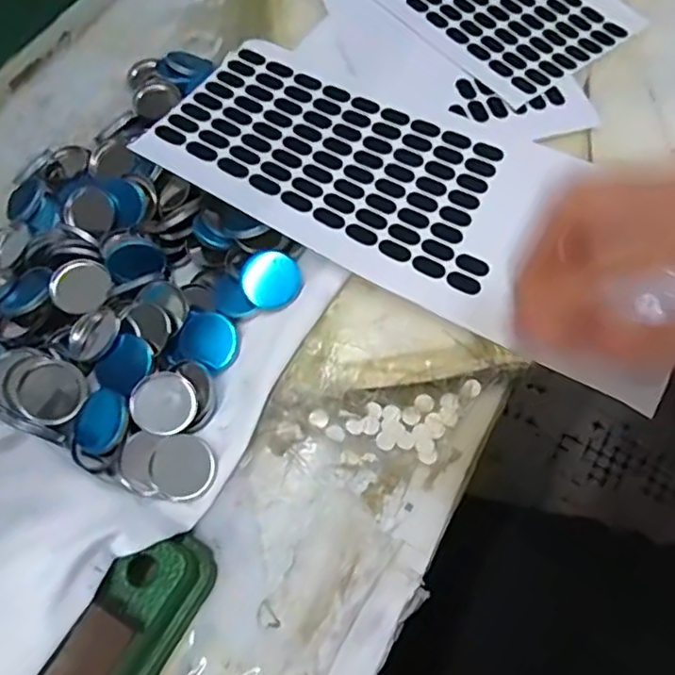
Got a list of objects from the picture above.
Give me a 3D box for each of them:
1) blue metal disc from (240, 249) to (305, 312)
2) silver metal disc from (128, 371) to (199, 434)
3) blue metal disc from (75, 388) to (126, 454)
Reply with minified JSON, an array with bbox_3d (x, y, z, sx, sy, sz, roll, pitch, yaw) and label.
[{"bbox_3d":[-0.035,-0.030,0.318,0.031,0.008,0.031,0,75,1],"label":"blue metal disc"},{"bbox_3d":[-0.086,0.032,0.303,0.031,0.004,0.031,6,72,-21],"label":"silver metal disc"},{"bbox_3d":[-0.117,0.041,0.304,0.028,0.010,0.032,-7,63,1],"label":"blue metal disc"}]

